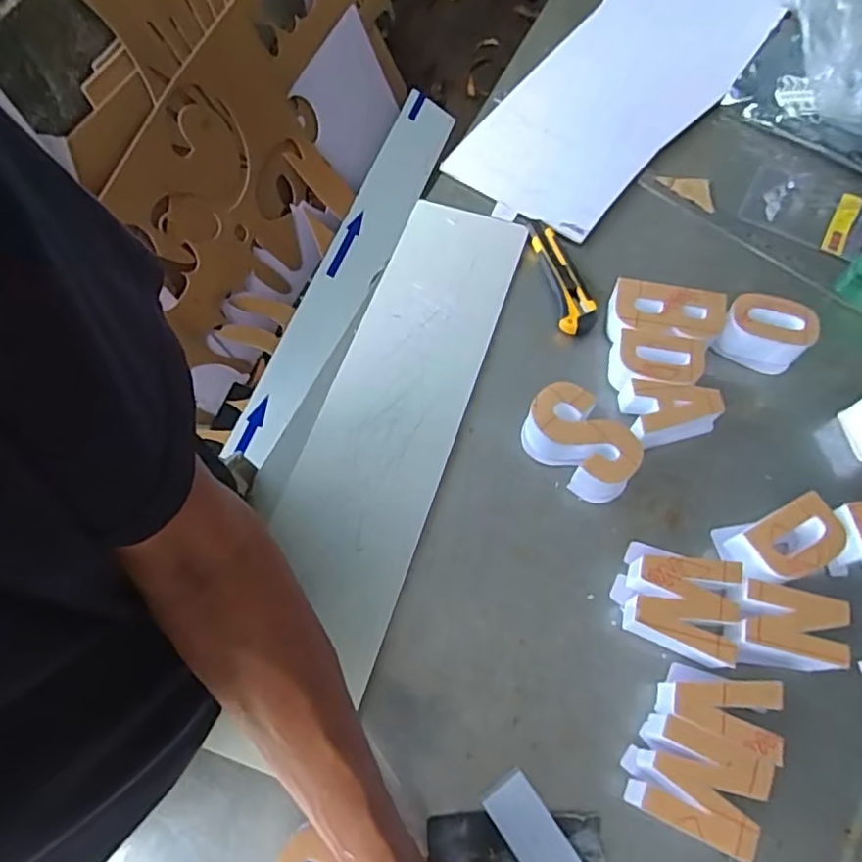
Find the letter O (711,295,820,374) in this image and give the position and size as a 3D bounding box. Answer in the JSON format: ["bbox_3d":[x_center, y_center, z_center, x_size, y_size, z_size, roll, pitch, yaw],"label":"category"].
[{"bbox_3d":[0.346,-0.104,0.638,0.086,0.053,0.064,23,68,10],"label":"letter O"}]

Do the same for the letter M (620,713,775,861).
[{"bbox_3d":[0.202,0.269,0.472,0.091,0.045,0.077,24,68,11],"label":"letter M"}]

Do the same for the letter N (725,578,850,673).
[{"bbox_3d":[0.294,0.164,0.515,0.091,0.043,0.062,10,66,5],"label":"letter N"}]

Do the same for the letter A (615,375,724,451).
[{"bbox_3d":[0.232,-0.016,0.599,0.089,0.052,0.063,-5,66,-2],"label":"letter A"}]

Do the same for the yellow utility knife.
[{"bbox_3d":[0.142,-0.173,0.673,0.038,0.016,0.161,-13,67,-3],"label":"yellow utility knife"}]

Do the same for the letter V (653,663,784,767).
[{"bbox_3d":[0.228,0.221,0.491,0.084,0.045,0.060,13,67,6],"label":"letter V"}]

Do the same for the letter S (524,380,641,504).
[{"bbox_3d":[0.142,0.012,0.584,0.112,0.053,0.066,42,72,17],"label":"letter S"}]

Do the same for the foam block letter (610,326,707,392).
[{"bbox_3d":[0.226,-0.063,0.622,0.084,0.051,0.059,14,67,6],"label":"foam block letter"}]

